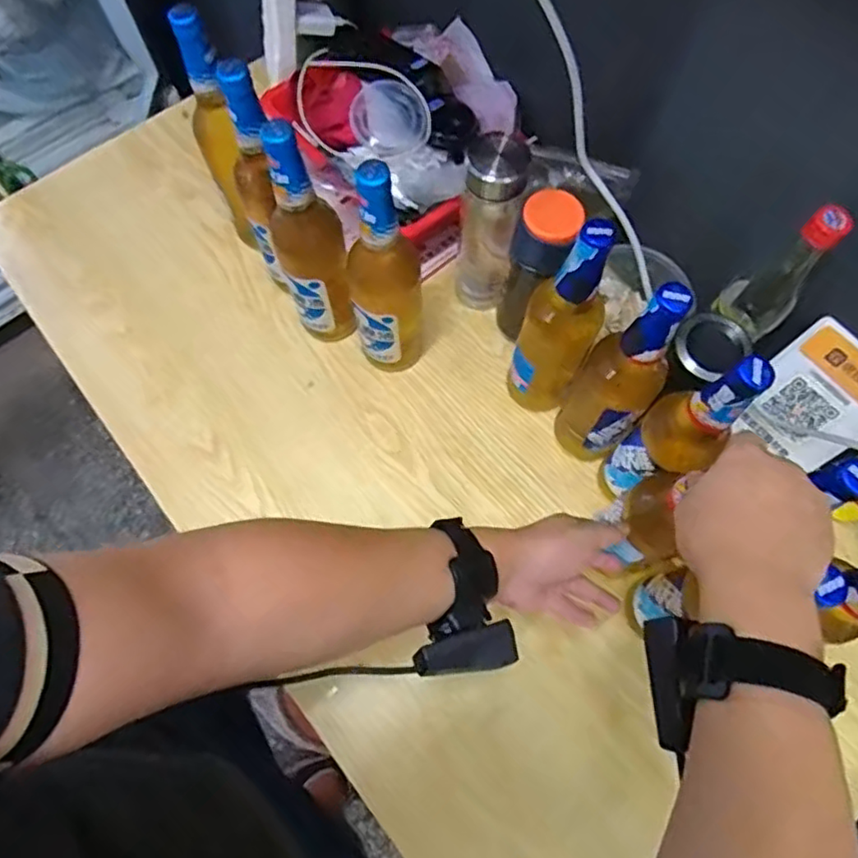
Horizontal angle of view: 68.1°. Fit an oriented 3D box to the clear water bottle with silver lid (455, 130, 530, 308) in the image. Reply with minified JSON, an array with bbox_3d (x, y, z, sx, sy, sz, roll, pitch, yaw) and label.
[{"bbox_3d":[0.063,-0.202,0.684,0.059,0.232,0.066,8,70,4],"label":"clear water bottle with silver lid"}]

